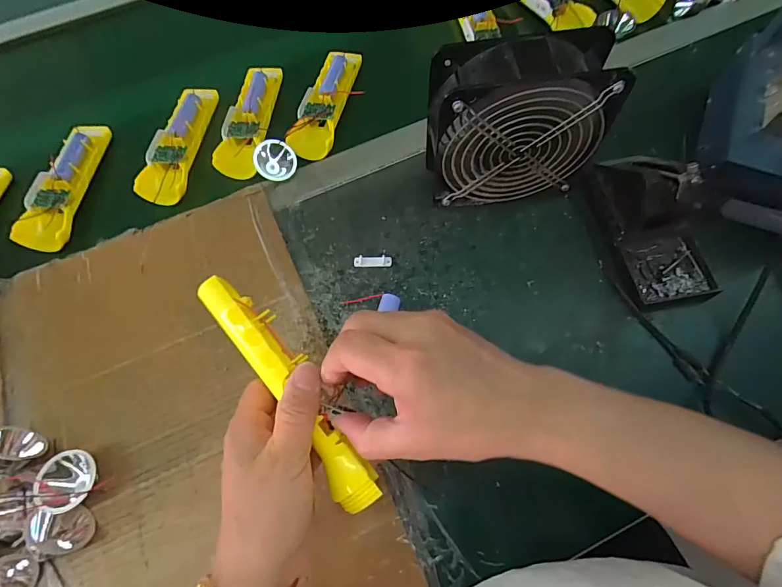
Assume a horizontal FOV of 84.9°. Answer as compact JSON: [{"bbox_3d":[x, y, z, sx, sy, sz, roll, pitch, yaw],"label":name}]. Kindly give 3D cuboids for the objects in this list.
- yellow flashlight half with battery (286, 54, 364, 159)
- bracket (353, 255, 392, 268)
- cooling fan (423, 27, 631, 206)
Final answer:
[{"bbox_3d":[-0.075,-0.216,0.485,0.047,0.021,0.147,10,67,7],"label":"yellow flashlight half with battery"},{"bbox_3d":[-0.018,-0.032,0.427,0.037,0.006,0.011,-1,66,2],"label":"bracket"},{"bbox_3d":[0.105,-0.143,0.387,0.149,0.160,0.061,-4,68,-1],"label":"cooling fan"}]

